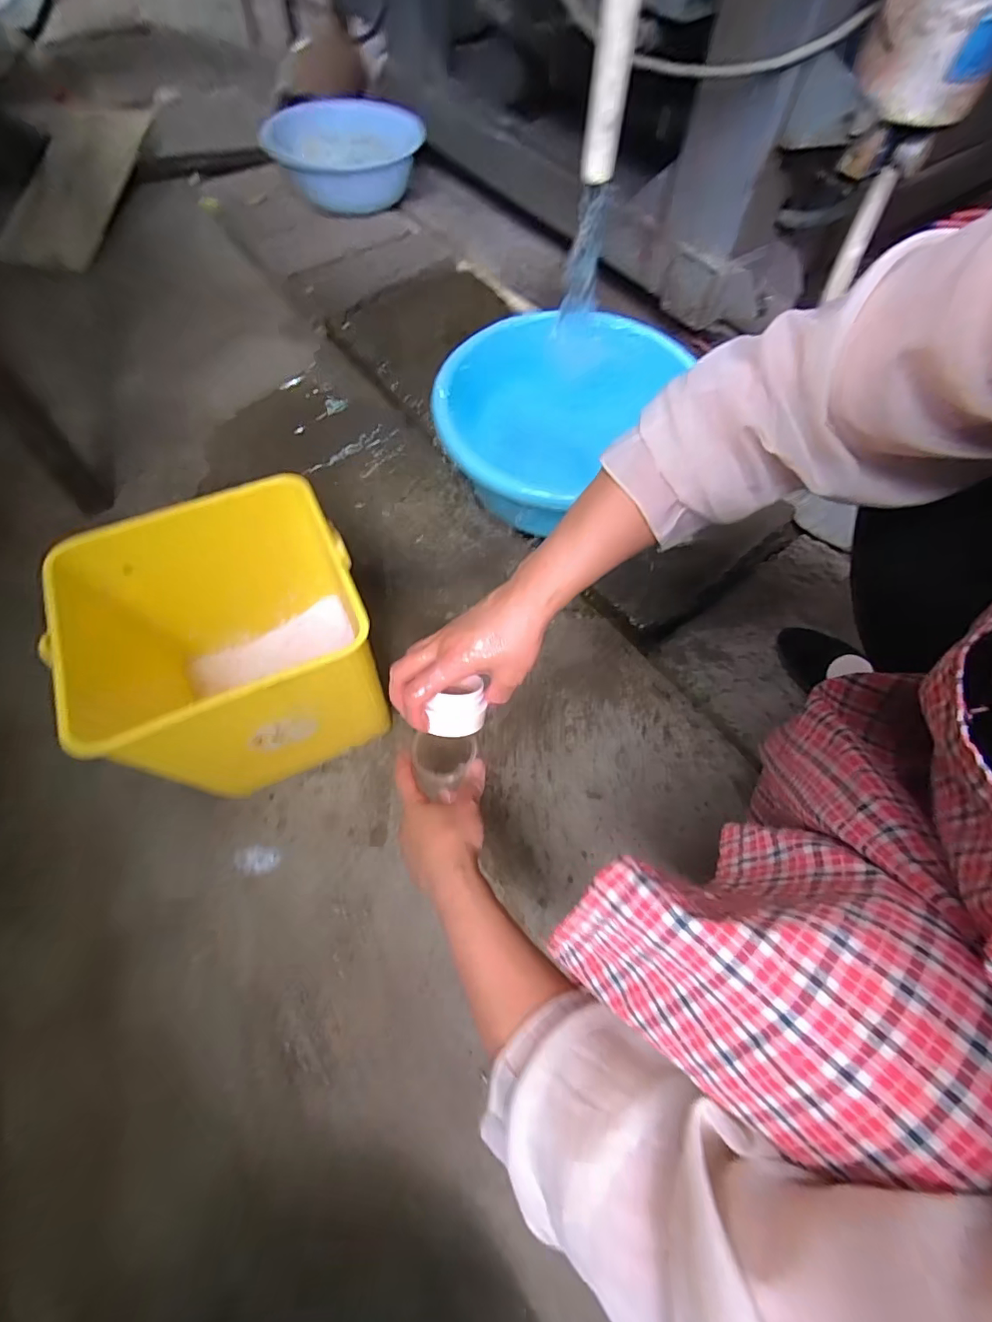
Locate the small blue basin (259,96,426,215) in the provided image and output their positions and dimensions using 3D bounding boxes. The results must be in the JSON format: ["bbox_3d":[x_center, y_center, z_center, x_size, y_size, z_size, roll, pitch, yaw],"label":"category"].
[{"bbox_3d":[-0.349,-1.148,1.133,0.328,0.120,0.322,1,66,-2],"label":"small blue basin"}]

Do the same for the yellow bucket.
[{"bbox_3d":[-0.257,-0.002,0.557,0.248,0.263,0.228,-26,67,-13],"label":"yellow bucket"}]

